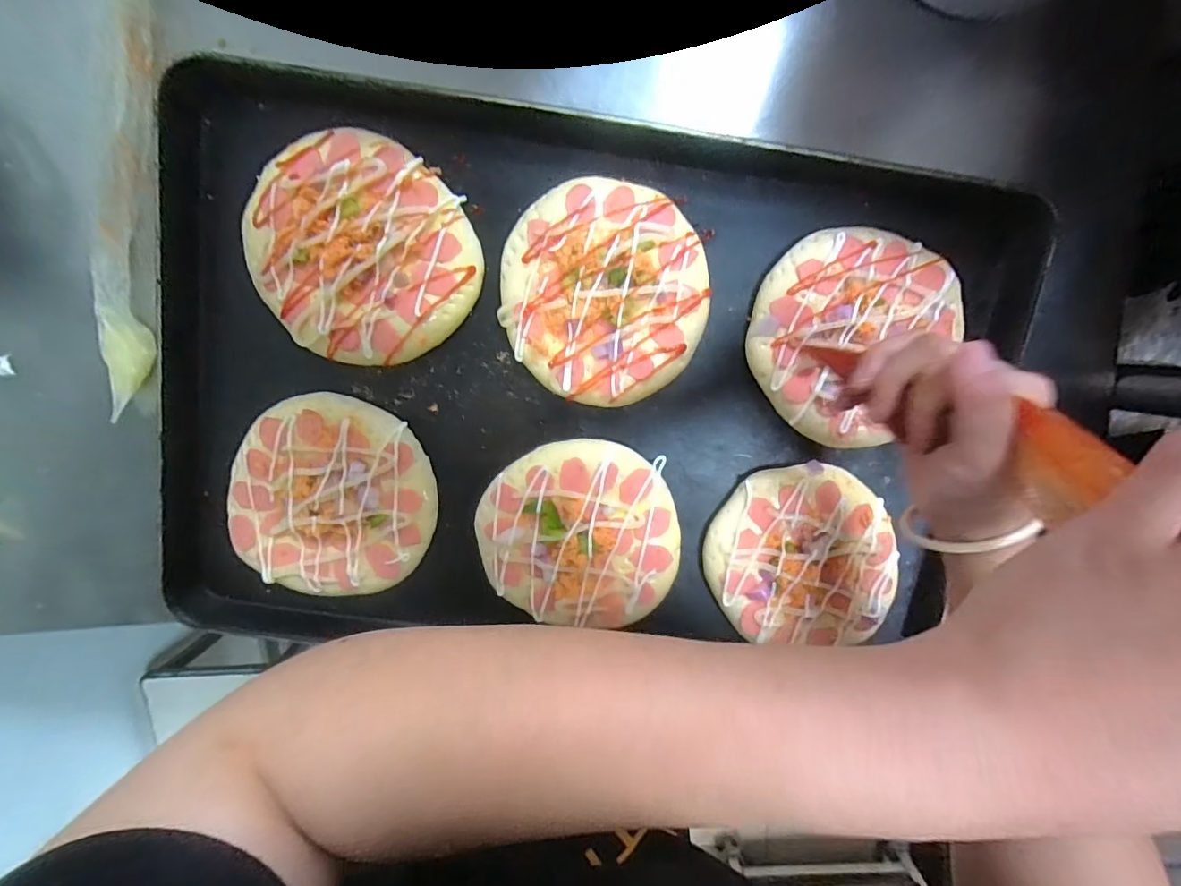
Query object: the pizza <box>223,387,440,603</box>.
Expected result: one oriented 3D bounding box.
[{"bbox_3d":[-0.193,0.042,0.393,0.143,0.032,0.145,0,100,-1],"label":"pizza"}]

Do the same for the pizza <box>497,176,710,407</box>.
[{"bbox_3d":[0.010,-0.104,0.368,0.141,0.037,0.146,6,100,-2],"label":"pizza"}]

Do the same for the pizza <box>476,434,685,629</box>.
[{"bbox_3d":[-0.008,0.069,0.398,0.150,0.035,0.137,3,100,-1],"label":"pizza"}]

